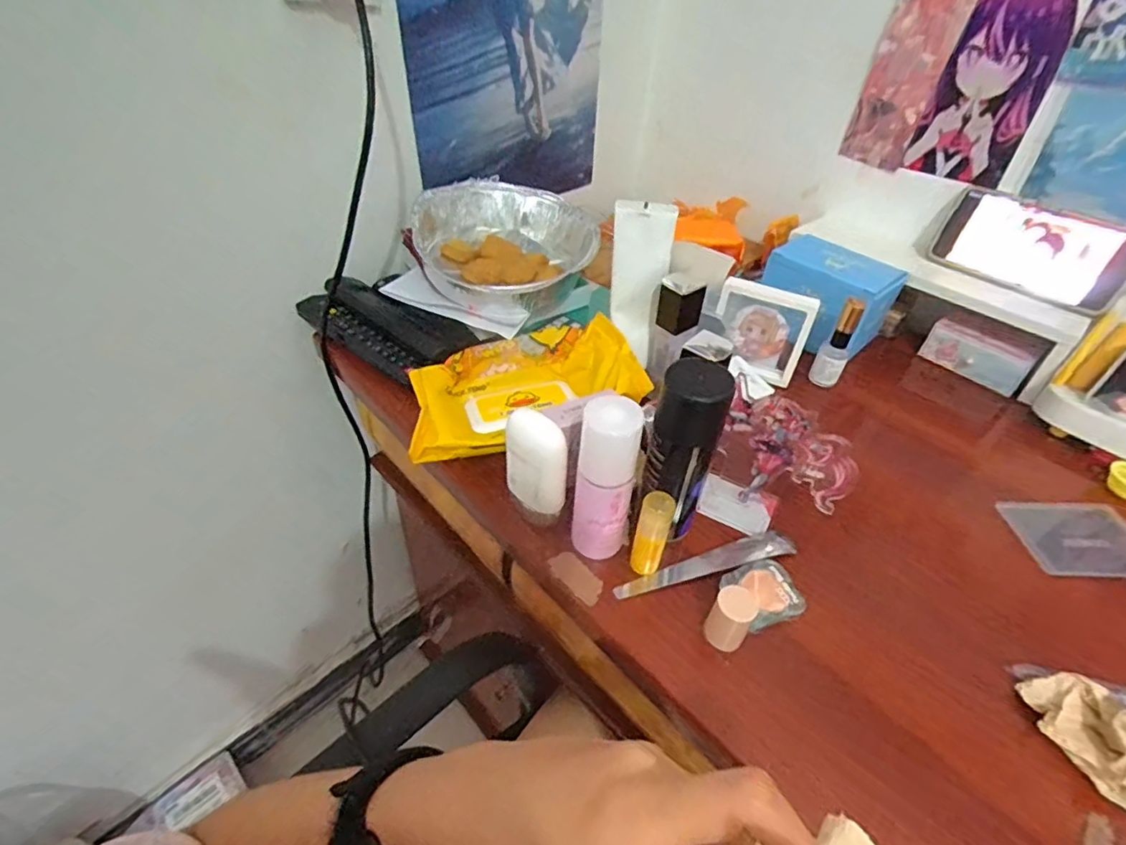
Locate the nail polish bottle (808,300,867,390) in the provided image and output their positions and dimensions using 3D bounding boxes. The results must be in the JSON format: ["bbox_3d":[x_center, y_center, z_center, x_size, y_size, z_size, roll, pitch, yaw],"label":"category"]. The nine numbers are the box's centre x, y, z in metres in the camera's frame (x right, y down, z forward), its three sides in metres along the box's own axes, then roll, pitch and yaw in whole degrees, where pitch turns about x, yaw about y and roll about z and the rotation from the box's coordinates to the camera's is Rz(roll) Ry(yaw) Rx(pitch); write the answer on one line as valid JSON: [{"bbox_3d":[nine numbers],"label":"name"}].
[{"bbox_3d":[0.267,-0.075,0.548,0.027,0.087,0.020,25,46,21],"label":"nail polish bottle"}]

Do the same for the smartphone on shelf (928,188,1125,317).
[{"bbox_3d":[0.476,-0.176,0.572,0.166,0.079,0.010,35,30,29],"label":"smartphone on shelf"}]

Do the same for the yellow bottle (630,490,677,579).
[{"bbox_3d":[0.061,0.077,0.386,0.021,0.067,0.018,11,42,7],"label":"yellow bottle"}]

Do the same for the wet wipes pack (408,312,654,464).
[{"bbox_3d":[-0.036,-0.036,0.497,0.198,0.047,0.118,-8,43,-14],"label":"wet wipes pack"}]

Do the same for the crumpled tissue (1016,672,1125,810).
[{"bbox_3d":[0.312,0.183,0.309,0.043,0.036,0.097,-11,44,-16],"label":"crumpled tissue"}]

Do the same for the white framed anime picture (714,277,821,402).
[{"bbox_3d":[0.189,-0.080,0.550,0.086,0.102,0.033,19,35,14],"label":"white framed anime picture"}]

